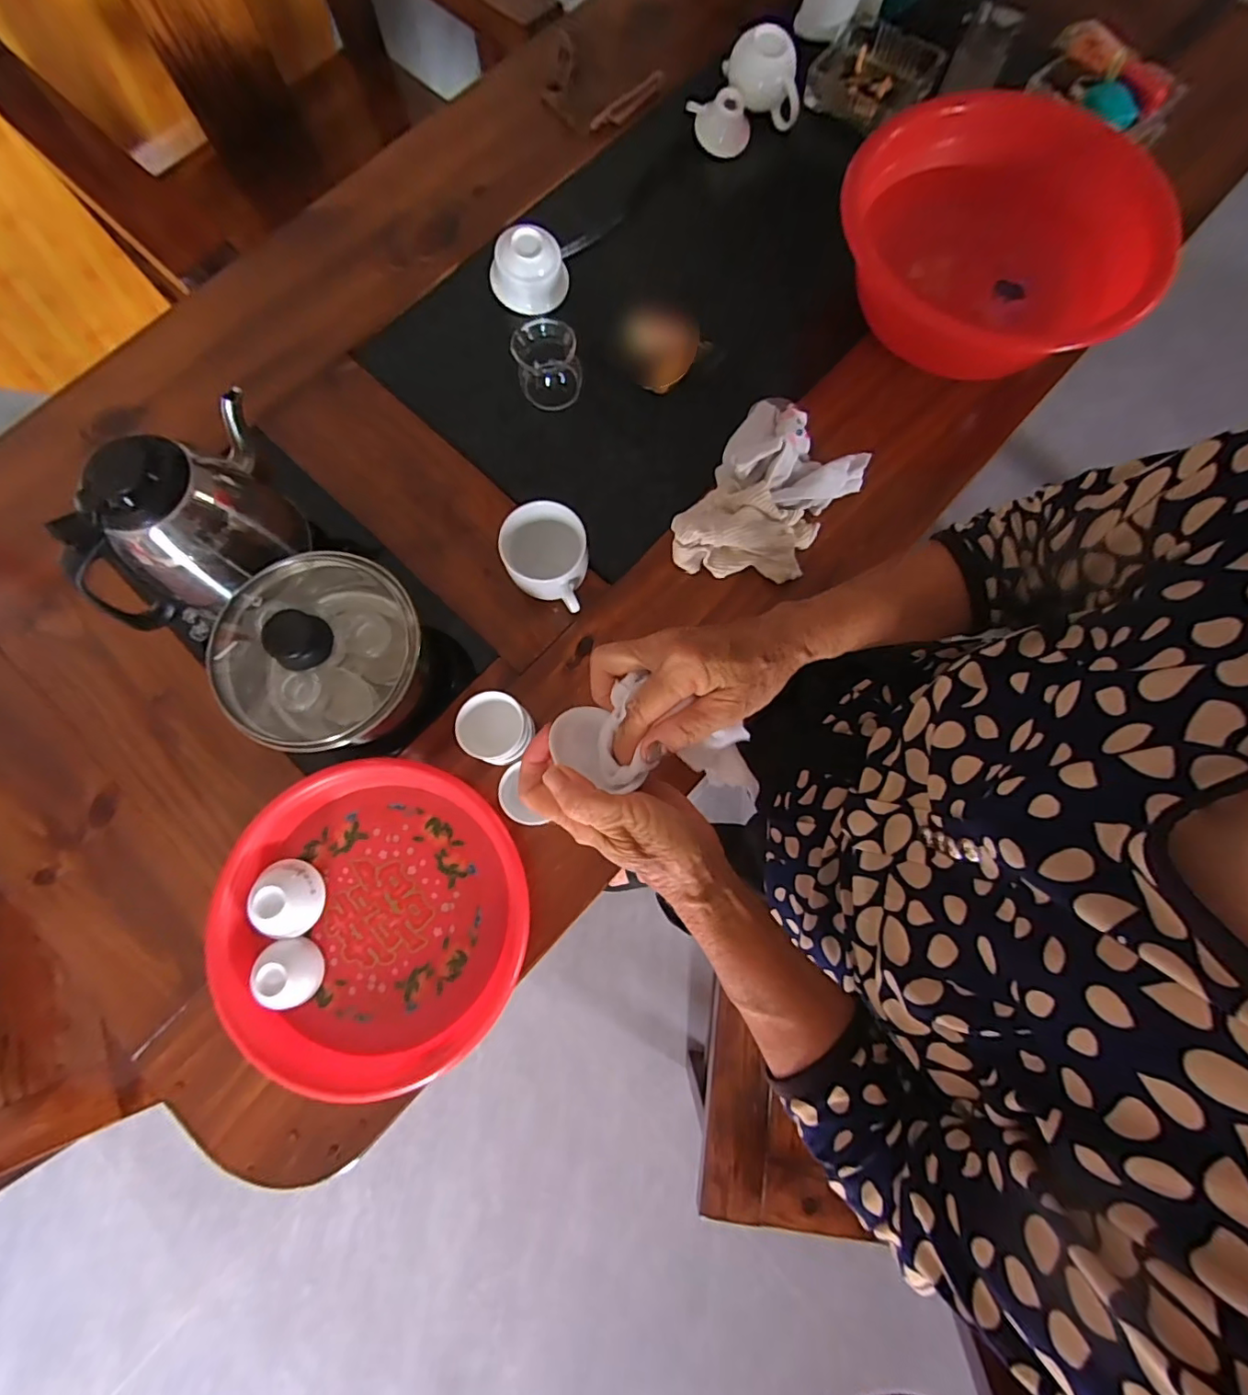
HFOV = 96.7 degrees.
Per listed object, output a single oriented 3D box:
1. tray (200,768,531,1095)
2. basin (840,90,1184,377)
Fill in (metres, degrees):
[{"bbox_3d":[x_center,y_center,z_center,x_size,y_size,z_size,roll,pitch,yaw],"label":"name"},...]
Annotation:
[{"bbox_3d":[-0.211,0.185,0.464,0.248,0.035,0.242,0,77,1],"label":"tray"},{"bbox_3d":[0.373,-0.457,0.572,0.286,0.095,0.294,0,77,1],"label":"basin"}]

